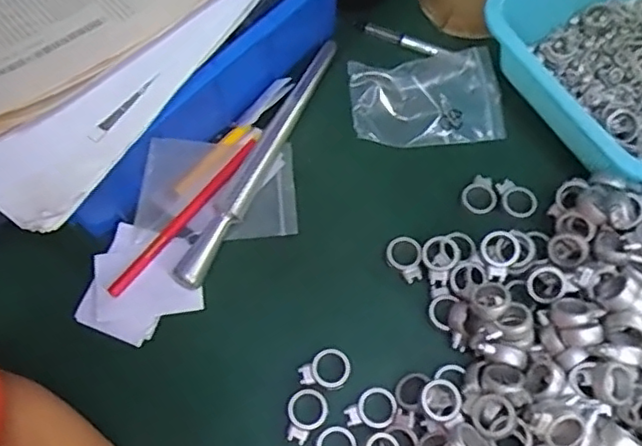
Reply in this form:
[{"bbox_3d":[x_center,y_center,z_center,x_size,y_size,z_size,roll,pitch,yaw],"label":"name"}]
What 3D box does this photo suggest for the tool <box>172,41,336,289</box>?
[{"bbox_3d":[-0.045,-0.055,0.482,0.023,0.019,0.243,25,68,12],"label":"tool"}]

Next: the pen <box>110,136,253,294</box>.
[{"bbox_3d":[-0.104,-0.006,0.469,0.013,0.012,0.161,35,70,16],"label":"pen"}]

